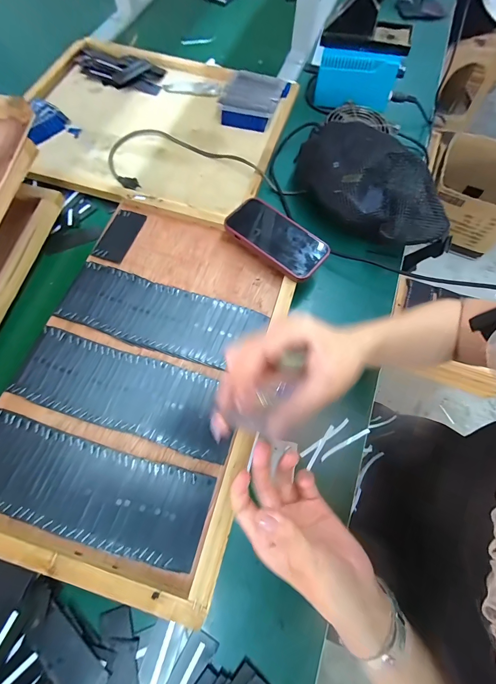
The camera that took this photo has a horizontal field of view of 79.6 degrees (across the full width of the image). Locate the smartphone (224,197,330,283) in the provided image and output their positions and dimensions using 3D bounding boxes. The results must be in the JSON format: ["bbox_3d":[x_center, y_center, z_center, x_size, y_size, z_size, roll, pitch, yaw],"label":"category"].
[{"bbox_3d":[0.042,-0.151,0.427,0.147,0.014,0.077,38,72,12],"label":"smartphone"}]

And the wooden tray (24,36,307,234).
[{"bbox_3d":[-0.197,-0.423,0.577,0.515,0.059,0.423,19,69,5],"label":"wooden tray"}]

